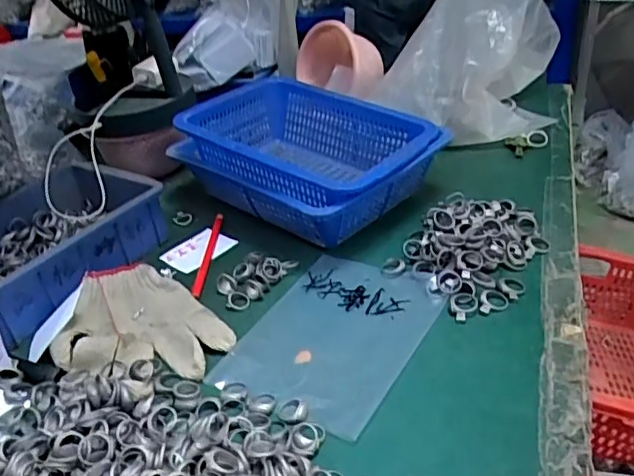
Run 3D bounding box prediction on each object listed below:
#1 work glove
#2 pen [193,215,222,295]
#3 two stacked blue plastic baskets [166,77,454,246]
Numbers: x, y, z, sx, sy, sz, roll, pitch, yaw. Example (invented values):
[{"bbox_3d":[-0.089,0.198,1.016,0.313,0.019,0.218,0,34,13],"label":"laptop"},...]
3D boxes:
[{"bbox_3d":[-0.177,0.079,0.551,0.134,0.023,0.200,-27,39,-28],"label":"work glove"},{"bbox_3d":[-0.126,0.017,0.668,0.013,0.009,0.160,-4,34,3],"label":"pen"},{"bbox_3d":[-0.016,-0.101,0.703,0.296,0.100,0.198,22,43,35],"label":"two stacked blue plastic baskets"}]

